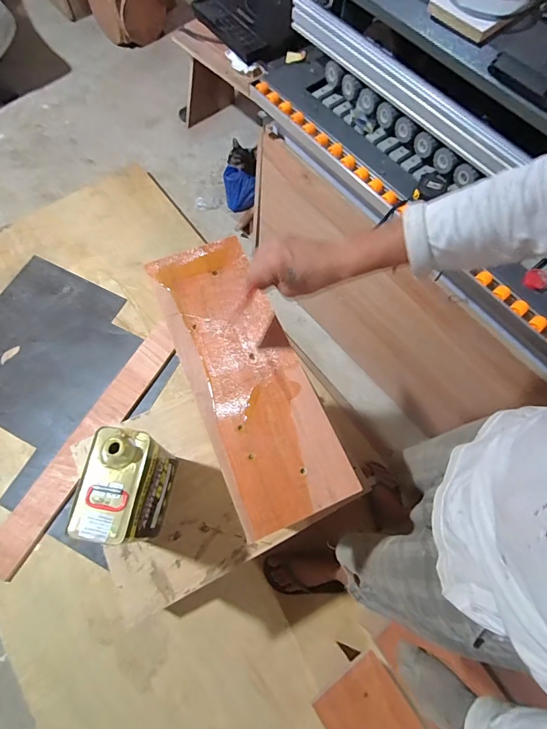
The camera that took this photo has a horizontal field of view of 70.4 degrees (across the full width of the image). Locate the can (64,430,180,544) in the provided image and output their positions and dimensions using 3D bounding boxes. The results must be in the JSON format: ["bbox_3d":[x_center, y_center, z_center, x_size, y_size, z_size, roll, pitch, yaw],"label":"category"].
[{"bbox_3d":[-0.252,0.219,0.687,0.098,0.240,0.167,7,68,1],"label":"can"}]

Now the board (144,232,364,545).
[{"bbox_3d":[-0.048,0.002,0.593,0.166,0.017,0.458,-21,69,-11],"label":"board"}]

